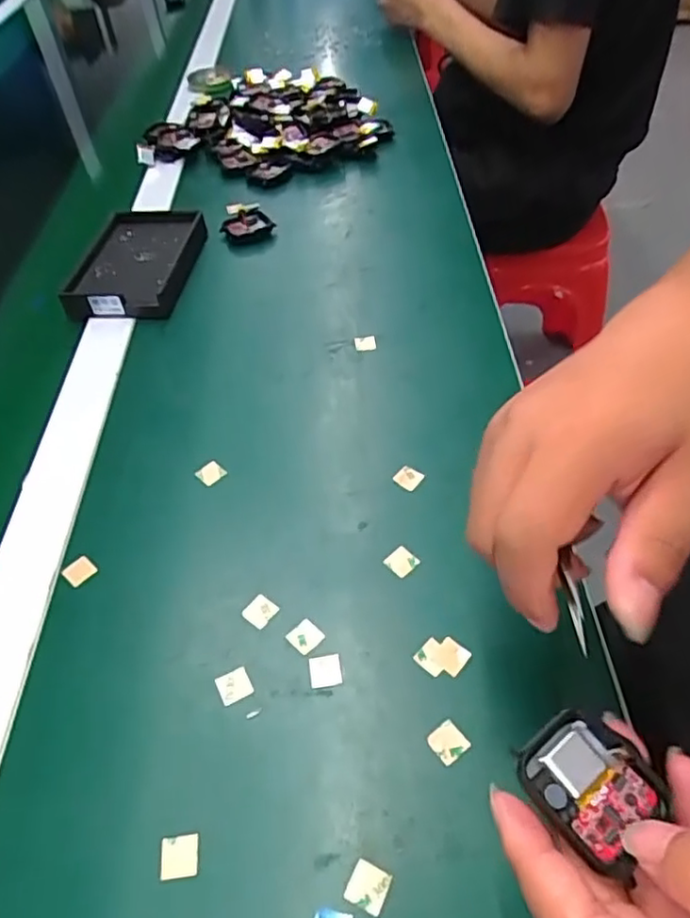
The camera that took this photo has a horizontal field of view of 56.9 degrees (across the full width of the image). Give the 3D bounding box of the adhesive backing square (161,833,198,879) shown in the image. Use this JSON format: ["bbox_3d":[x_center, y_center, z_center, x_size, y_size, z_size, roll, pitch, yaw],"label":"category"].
[{"bbox_3d":[-0.071,0.170,0.273,0.016,0.004,0.016,-5,51,-4],"label":"adhesive backing square"}]

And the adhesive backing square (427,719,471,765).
[{"bbox_3d":[0.048,0.132,0.297,0.015,0.004,0.016,-34,54,-20],"label":"adhesive backing square"}]

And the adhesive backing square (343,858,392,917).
[{"bbox_3d":[0.009,0.176,0.262,0.015,0.004,0.016,18,51,19],"label":"adhesive backing square"}]

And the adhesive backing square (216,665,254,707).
[{"bbox_3d":[-0.056,0.114,0.321,0.016,0.004,0.016,-23,50,-15],"label":"adhesive backing square"}]

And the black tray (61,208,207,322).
[{"bbox_3d":[-0.184,-0.179,0.569,0.095,0.020,0.139,4,49,6],"label":"black tray"}]

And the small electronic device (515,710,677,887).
[{"bbox_3d":[0.079,0.105,0.207,0.038,0.006,0.041,-36,56,-25],"label":"small electronic device"}]

